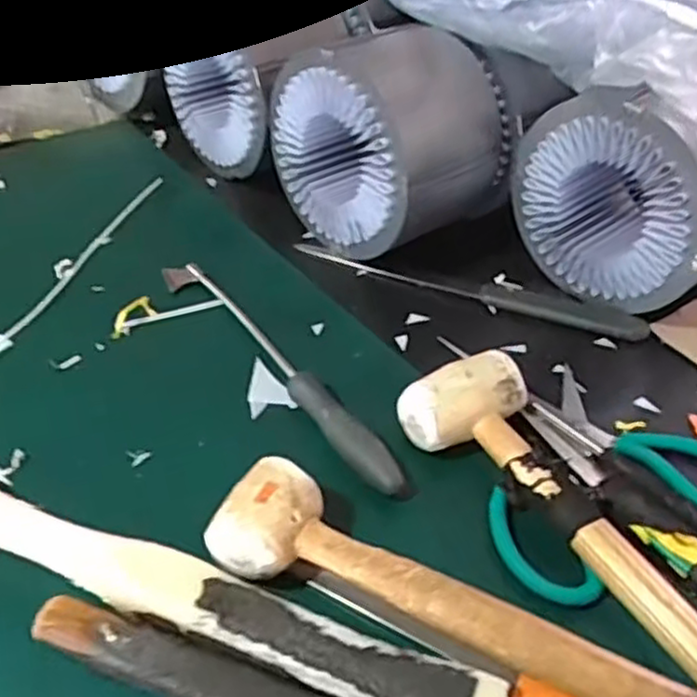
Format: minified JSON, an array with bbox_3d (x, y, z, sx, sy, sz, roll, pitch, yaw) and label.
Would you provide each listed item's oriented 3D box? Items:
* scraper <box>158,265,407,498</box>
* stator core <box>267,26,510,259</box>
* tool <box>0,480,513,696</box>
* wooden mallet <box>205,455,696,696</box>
[{"bbox_3d":[-0.050,0.007,0.493,0.029,0.022,0.261,-26,51,-29],"label":"scraper"},{"bbox_3d":[0.032,-0.165,0.588,0.123,0.148,0.154,-31,53,-32],"label":"stator core"},{"bbox_3d":[-0.086,0.119,0.362,0.322,0.041,0.040,19,45,16],"label":"tool"},{"bbox_3d":[0.059,0.125,0.347,0.263,0.041,0.052,19,47,16],"label":"wooden mallet"}]

